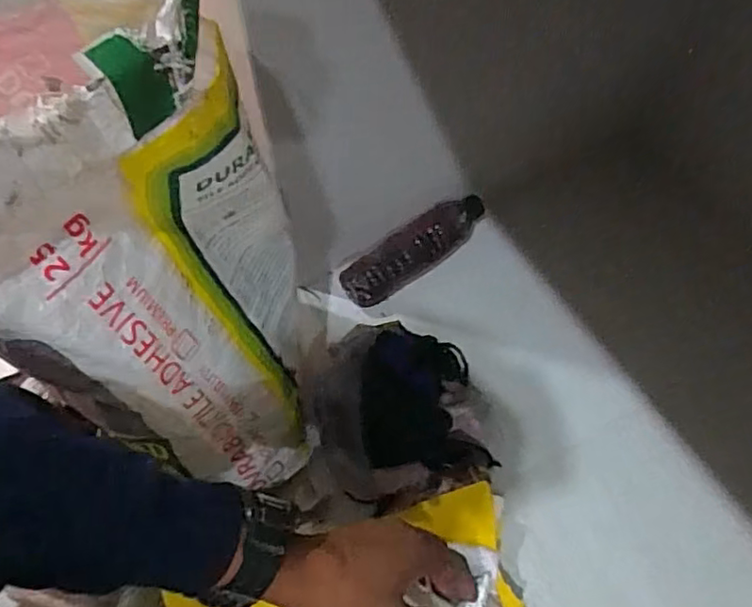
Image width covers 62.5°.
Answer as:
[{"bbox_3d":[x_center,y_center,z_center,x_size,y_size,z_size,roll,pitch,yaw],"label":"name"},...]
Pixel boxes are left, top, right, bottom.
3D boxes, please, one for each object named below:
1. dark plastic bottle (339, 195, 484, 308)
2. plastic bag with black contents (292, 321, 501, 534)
[{"bbox_3d":[0.056,-0.067,0.796,0.217,0.056,0.059,-33,64,-18],"label":"dark plastic bottle"},{"bbox_3d":[0.024,0.118,0.661,0.186,0.086,0.186,-7,59,-4],"label":"plastic bag with black contents"}]

